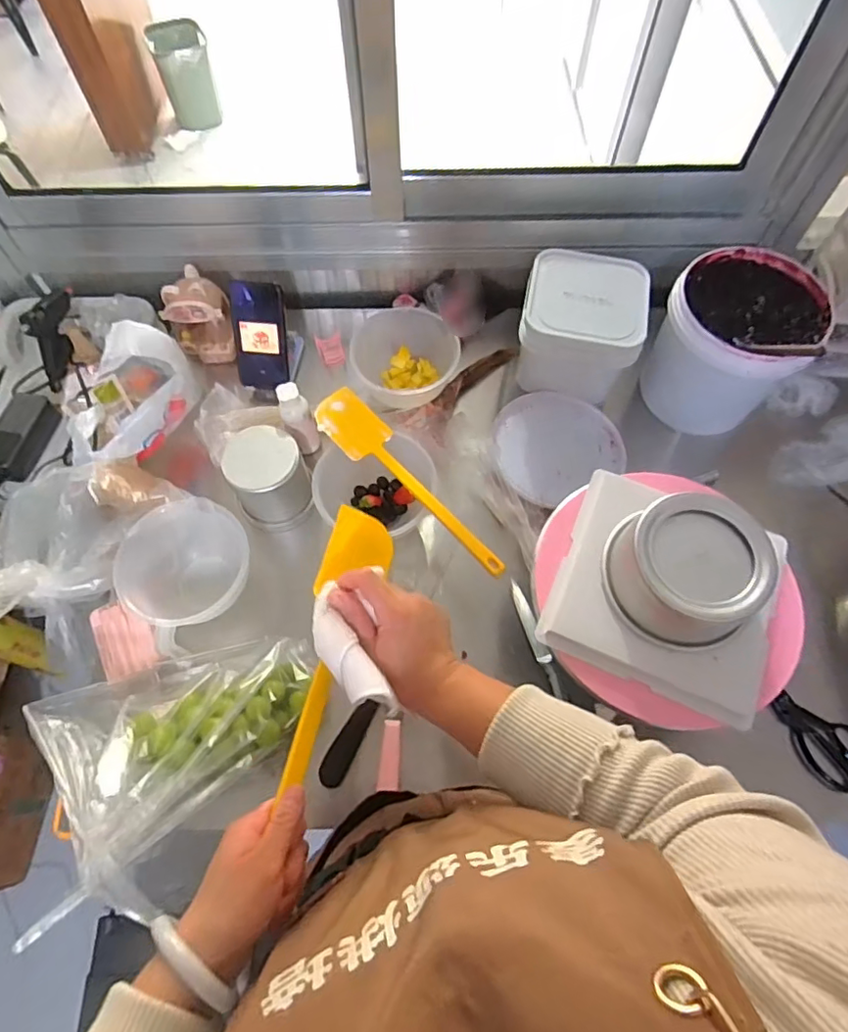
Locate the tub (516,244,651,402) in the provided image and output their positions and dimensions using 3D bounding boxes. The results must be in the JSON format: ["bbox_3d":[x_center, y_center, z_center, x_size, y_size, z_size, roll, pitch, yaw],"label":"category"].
[{"bbox_3d":[0.231,-0.284,0.858,0.171,0.124,0.166,10,65,5],"label":"tub"}]

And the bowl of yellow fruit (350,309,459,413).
[{"bbox_3d":[-0.028,-0.233,0.876,0.158,0.080,0.163,0,65,0],"label":"bowl of yellow fruit"}]

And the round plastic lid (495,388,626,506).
[{"bbox_3d":[0.191,-0.111,0.846,0.182,0.020,0.176,0,65,0],"label":"round plastic lid"}]

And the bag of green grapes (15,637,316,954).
[{"bbox_3d":[-0.235,0.248,0.572,0.249,0.116,0.230,-16,66,-7],"label":"bag of green grapes"}]

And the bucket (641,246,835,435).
[{"bbox_3d":[0.429,-0.239,0.827,0.183,0.214,0.177,0,65,0],"label":"bucket"}]

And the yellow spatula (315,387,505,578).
[{"bbox_3d":[-0.019,-0.049,0.725,0.068,0.012,0.331,-40,71,-17],"label":"yellow spatula"}]

